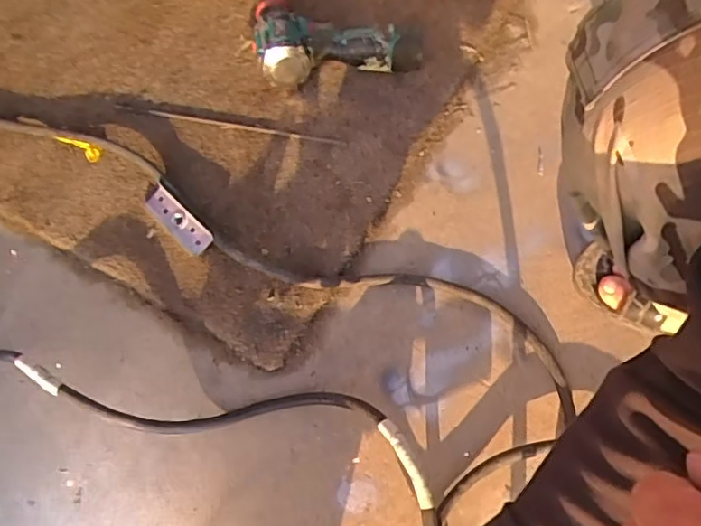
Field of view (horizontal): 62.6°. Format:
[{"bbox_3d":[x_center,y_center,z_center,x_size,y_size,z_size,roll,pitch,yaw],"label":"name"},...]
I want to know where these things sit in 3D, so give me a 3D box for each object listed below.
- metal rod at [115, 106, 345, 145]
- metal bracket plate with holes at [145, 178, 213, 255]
[{"bbox_3d":[-0.151,-0.169,0.701,0.286,0.004,0.011,11,65,6],"label":"metal rod"},{"bbox_3d":[-0.190,-0.050,0.635,0.029,0.014,0.101,-41,71,-17],"label":"metal bracket plate with holes"}]

